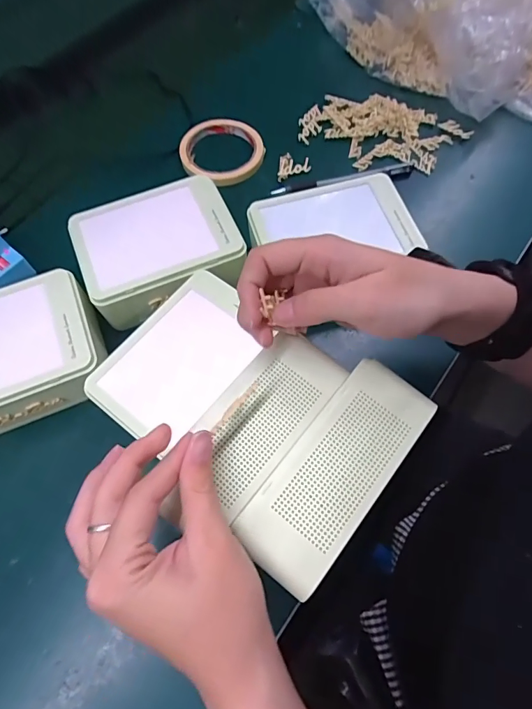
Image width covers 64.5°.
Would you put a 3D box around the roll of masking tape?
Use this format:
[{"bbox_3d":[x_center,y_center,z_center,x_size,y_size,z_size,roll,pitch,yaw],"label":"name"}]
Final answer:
[{"bbox_3d":[-0.049,-0.232,0.480,0.098,0.012,0.088,38,72,18],"label":"roll of masking tape"}]

